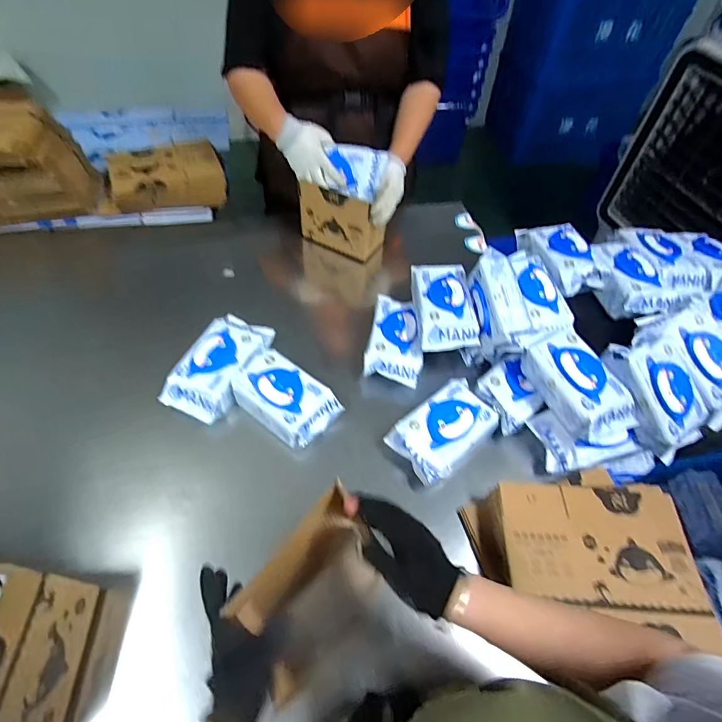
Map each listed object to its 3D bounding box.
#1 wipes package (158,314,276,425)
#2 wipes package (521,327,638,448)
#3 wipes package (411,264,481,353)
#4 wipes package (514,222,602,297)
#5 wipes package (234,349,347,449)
[{"bbox_3d":[-0.269,0.000,0.790,0.122,0.057,0.233,20,55,11],"label":"wipes package"},{"bbox_3d":[0.379,0.047,0.715,0.113,0.085,0.192,-20,57,-17],"label":"wipes package"},{"bbox_3d":[0.166,-0.120,0.829,0.115,0.055,0.219,-2,53,-5],"label":"wipes package"},{"bbox_3d":[0.434,-0.227,0.886,0.115,0.066,0.232,-4,54,-6],"label":"wipes package"},{"bbox_3d":[-0.138,0.063,0.744,0.179,0.055,0.114,36,59,21],"label":"wipes package"}]

